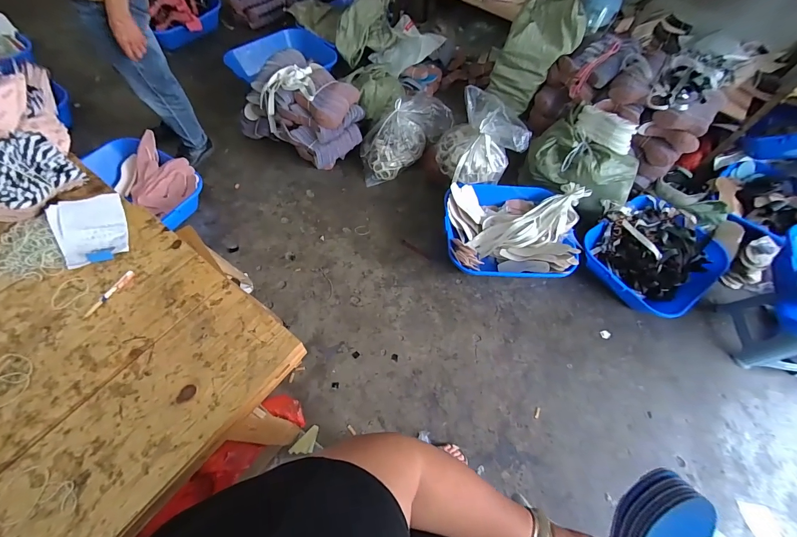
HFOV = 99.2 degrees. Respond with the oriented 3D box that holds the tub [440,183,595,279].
[{"bbox_3d":[0.532,-0.196,1.621,0.616,0.217,0.509,3,65,-2],"label":"tub"}]

